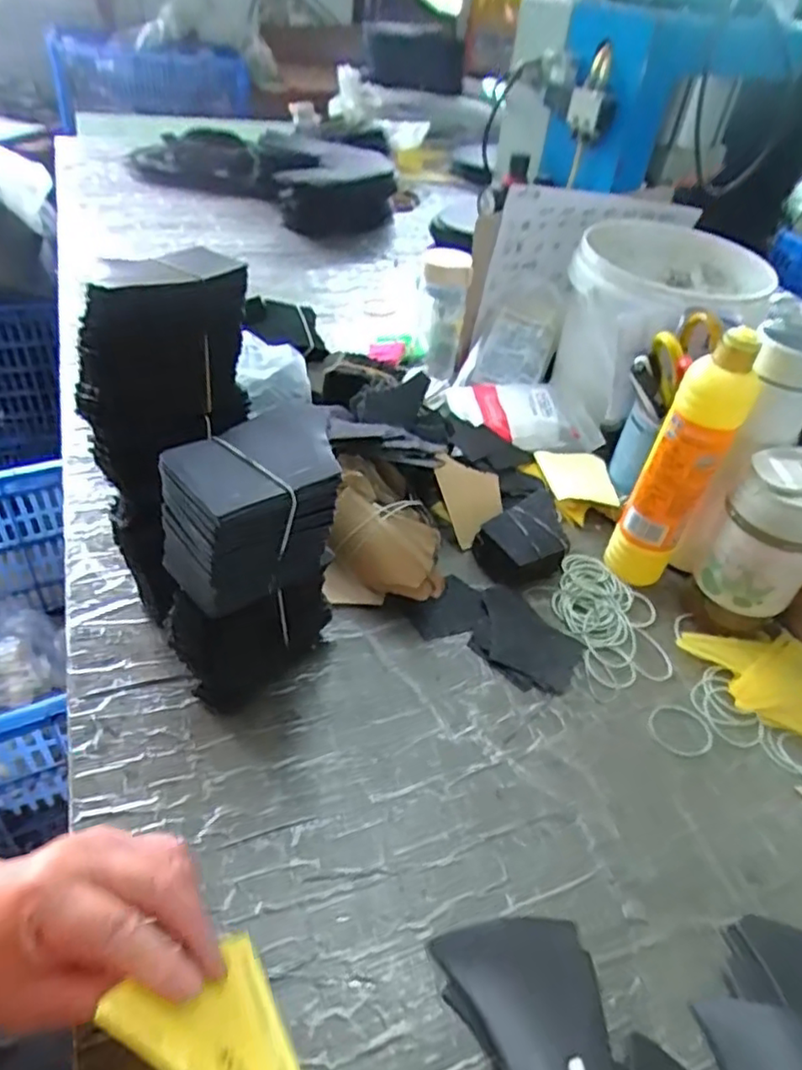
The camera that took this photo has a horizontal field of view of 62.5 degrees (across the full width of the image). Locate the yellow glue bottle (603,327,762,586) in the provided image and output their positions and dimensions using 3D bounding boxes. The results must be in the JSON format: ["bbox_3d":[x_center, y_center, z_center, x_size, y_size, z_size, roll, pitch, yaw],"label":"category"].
[{"bbox_3d":[0.228,-0.051,0.543,0.053,0.225,0.040,-3,42,-12],"label":"yellow glue bottle"}]

